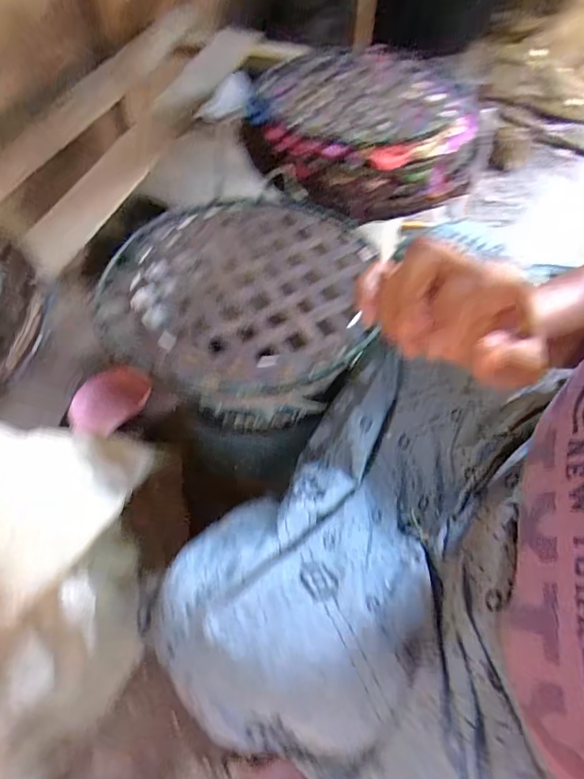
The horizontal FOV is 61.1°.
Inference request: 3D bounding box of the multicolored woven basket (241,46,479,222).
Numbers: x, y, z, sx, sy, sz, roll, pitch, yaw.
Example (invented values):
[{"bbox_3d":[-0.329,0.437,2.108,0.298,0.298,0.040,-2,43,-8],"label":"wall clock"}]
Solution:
[{"bbox_3d":[0.122,-0.459,0.880,0.354,0.117,0.363,0,53,0],"label":"multicolored woven basket"}]

